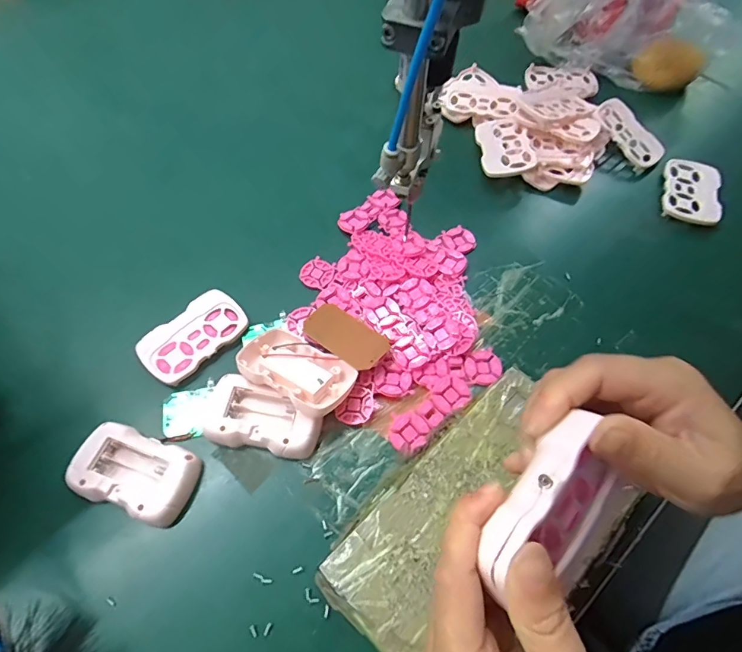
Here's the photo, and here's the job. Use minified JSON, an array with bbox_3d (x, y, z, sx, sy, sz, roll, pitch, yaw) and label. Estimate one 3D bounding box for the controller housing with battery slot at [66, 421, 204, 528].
[{"bbox_3d":[-0.168,0.106,0.324,0.088,0.018,0.051,19,61,9],"label":"controller housing with battery slot"}]

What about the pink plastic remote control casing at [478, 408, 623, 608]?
[{"bbox_3d":[0.075,0.075,0.185,0.036,0.024,0.078,41,66,19],"label":"pink plastic remote control casing"}]

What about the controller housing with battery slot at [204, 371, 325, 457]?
[{"bbox_3d":[-0.081,0.073,0.341,0.085,0.022,0.048,17,61,8],"label":"controller housing with battery slot"}]

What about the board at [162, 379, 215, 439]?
[{"bbox_3d":[-0.145,0.065,0.354,0.036,0.008,0.042,1,60,-2],"label":"board"}]

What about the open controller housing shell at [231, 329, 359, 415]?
[{"bbox_3d":[-0.058,0.038,0.354,0.089,0.020,0.054,26,43,17],"label":"open controller housing shell"}]

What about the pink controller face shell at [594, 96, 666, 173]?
[{"bbox_3d":[0.291,-0.216,0.505,0.087,0.017,0.042,47,67,-3],"label":"pink controller face shell"}]

